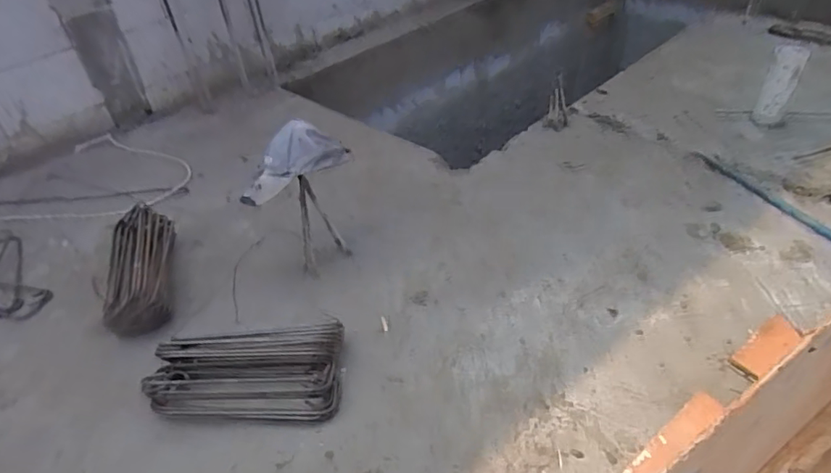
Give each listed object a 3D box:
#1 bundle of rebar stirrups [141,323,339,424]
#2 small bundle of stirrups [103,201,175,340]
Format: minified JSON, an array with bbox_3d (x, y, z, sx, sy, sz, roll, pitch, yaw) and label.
[{"bbox_3d":[-0.344,0.283,1.135,0.381,0.096,0.207,-3,38,4],"label":"bundle of rebar stirrups"},{"bbox_3d":[-0.709,0.089,1.407,0.150,0.126,0.399,-16,42,-11],"label":"small bundle of stirrups"}]

